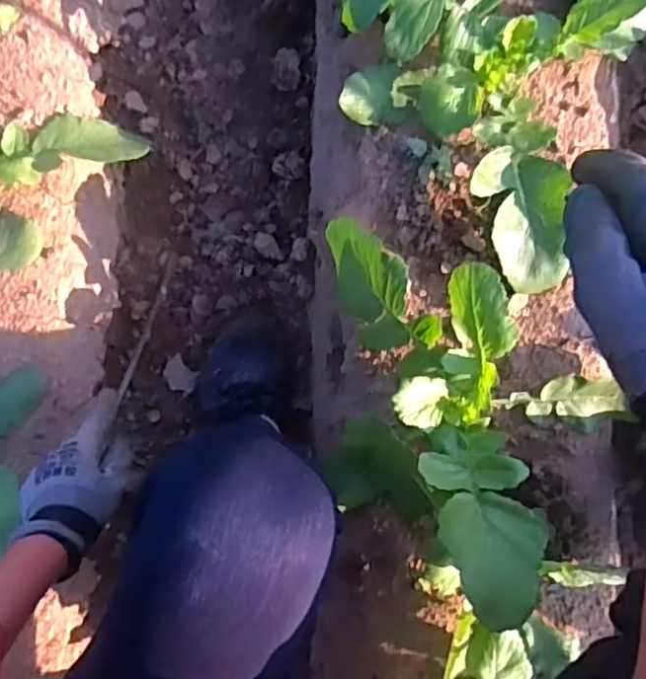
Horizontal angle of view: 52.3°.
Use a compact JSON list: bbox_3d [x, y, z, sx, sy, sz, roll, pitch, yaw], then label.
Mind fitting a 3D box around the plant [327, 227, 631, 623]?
[{"bbox_3d":[0.088,0.049,0.511,0.222,0.135,0.233,15,92,6],"label":"plant"}]

